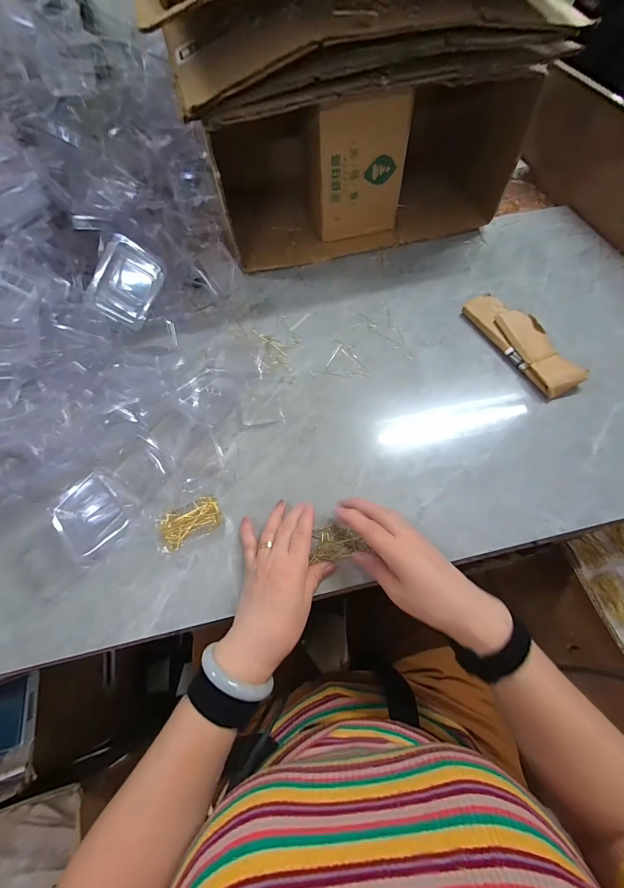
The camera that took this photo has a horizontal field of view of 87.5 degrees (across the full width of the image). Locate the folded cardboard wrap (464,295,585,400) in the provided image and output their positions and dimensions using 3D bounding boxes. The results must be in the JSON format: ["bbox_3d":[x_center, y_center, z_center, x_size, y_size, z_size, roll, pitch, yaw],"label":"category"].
[{"bbox_3d":[0.315,-0.157,0.489,0.067,0.026,0.196,-24,64,-10],"label":"folded cardboard wrap"}]

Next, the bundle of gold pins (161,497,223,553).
[{"bbox_3d":[-0.140,0.090,0.381,0.069,0.014,0.040,-30,65,-13],"label":"bundle of gold pins"}]

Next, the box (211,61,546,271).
[{"bbox_3d":[0.078,-0.529,0.604,0.503,0.183,0.294,-15,62,-6],"label":"box"}]

